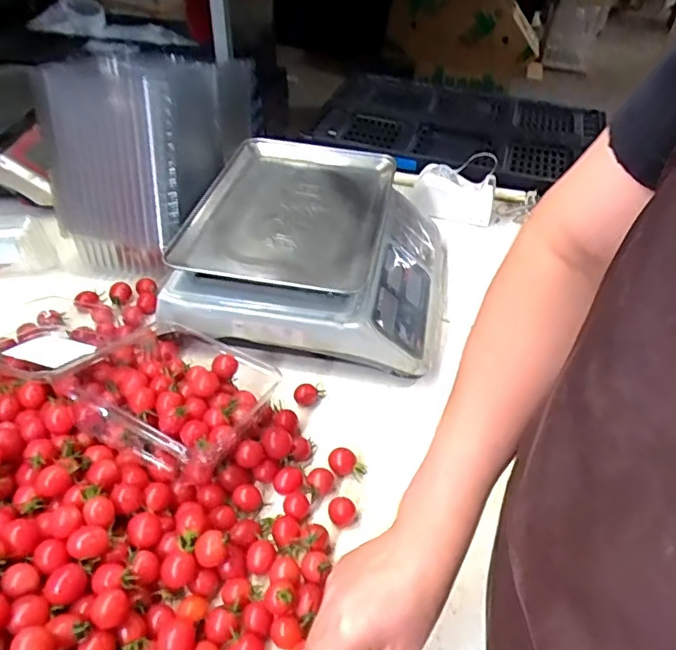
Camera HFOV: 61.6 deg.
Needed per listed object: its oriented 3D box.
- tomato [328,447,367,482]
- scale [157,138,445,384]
[{"bbox_3d":[0.010,0.146,0.600,0.040,0.021,0.022,10,43,7],"label":"tomato"},{"bbox_3d":[-0.019,-0.110,0.775,0.336,0.107,0.345,8,43,4],"label":"scale"}]

